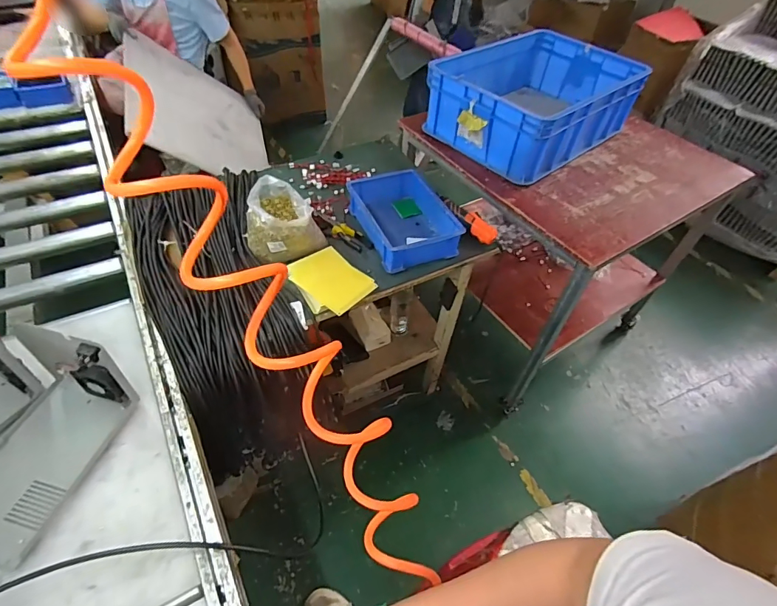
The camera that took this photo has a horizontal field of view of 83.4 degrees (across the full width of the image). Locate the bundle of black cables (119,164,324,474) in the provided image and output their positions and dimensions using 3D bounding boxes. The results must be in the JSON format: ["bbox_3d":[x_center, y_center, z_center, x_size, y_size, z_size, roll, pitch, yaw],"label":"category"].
[{"bbox_3d":[-0.404,-0.032,1.053,0.329,0.230,0.795,-15,67,-17],"label":"bundle of black cables"}]

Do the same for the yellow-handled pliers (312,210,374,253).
[{"bbox_3d":[-0.131,-0.192,1.146,0.196,0.029,0.059,34,54,23],"label":"yellow-handled pliers"}]

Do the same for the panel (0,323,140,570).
[{"bbox_3d":[-0.552,0.206,0.651,0.165,0.160,0.281,14,49,7],"label":"panel"}]

